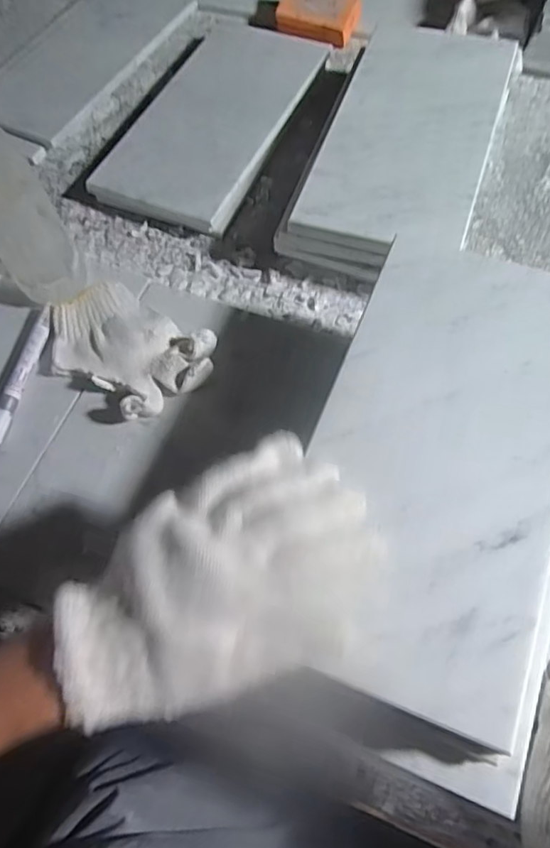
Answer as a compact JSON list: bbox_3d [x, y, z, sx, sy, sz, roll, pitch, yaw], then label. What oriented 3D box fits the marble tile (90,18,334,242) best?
[{"bbox_3d":[-0.069,-0.351,0.645,0.165,0.018,0.310,22,67,13],"label":"marble tile"}]

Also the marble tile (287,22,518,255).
[{"bbox_3d":[0.134,-0.288,0.546,0.150,0.013,0.314,17,64,12],"label":"marble tile"}]

